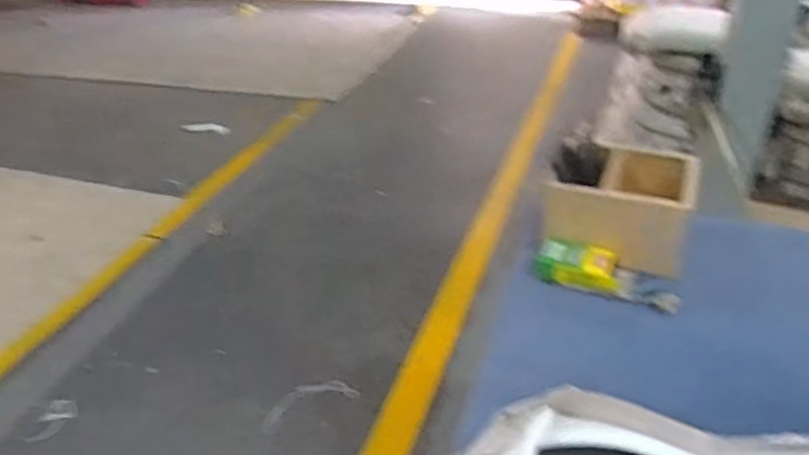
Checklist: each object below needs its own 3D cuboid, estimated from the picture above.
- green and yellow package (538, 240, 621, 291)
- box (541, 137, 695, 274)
[{"bbox_3d":[0.281,0.056,1.030,0.129,0.046,0.090,8,34,16],"label":"green and yellow package"},{"bbox_3d":[0.368,-0.042,1.092,0.223,0.129,0.200,11,35,20],"label":"box"}]

